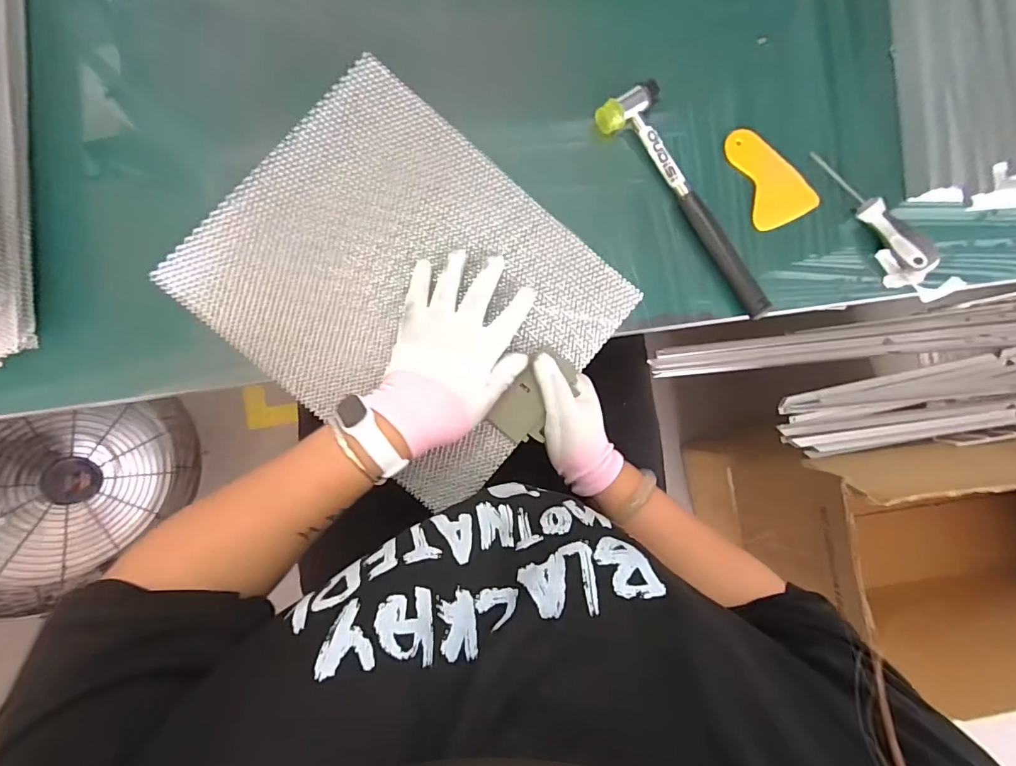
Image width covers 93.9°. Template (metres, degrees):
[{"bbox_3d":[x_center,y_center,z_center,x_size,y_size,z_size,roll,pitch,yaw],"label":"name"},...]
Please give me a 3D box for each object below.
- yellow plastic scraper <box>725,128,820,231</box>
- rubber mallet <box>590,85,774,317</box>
[{"bbox_3d":[0.259,-0.205,0.466,0.062,0.008,0.100,-22,90,-1],"label":"yellow plastic scraper"},{"bbox_3d":[0.177,-0.171,0.449,0.056,0.028,0.241,-38,90,-6],"label":"rubber mallet"}]

